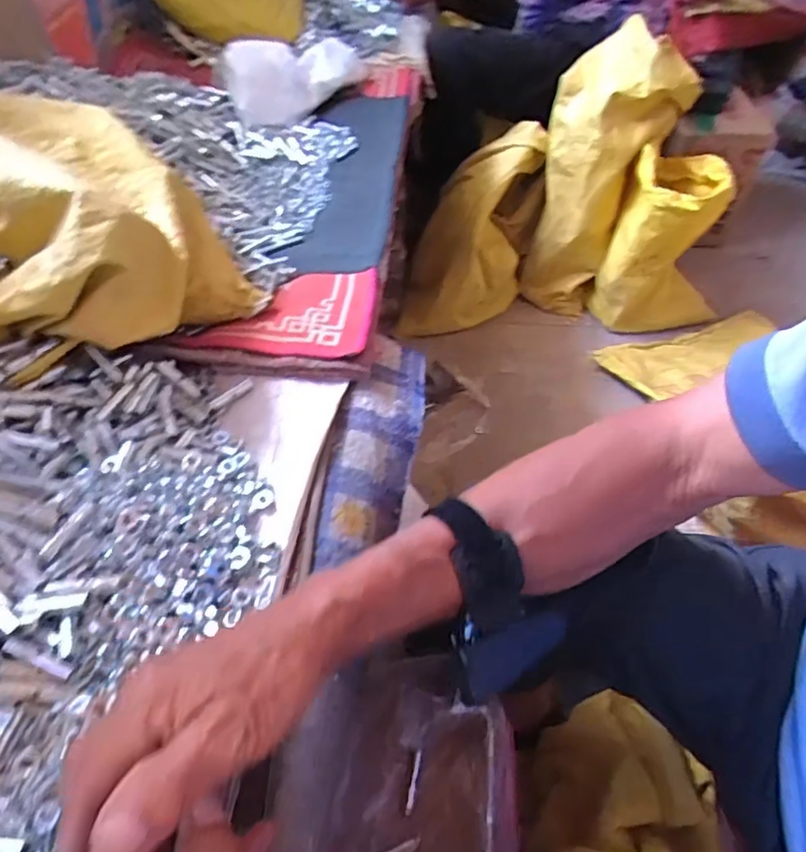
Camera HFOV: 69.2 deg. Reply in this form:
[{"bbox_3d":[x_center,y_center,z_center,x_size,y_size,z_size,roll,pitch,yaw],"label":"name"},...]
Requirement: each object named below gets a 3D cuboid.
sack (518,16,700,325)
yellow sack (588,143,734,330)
[{"bbox_3d":[0.388,-0.482,1.152,0.222,0.480,0.202,16,52,13],"label":"sack"},{"bbox_3d":[0.504,-0.345,1.144,0.250,0.334,0.198,-35,58,-26],"label":"yellow sack"}]

